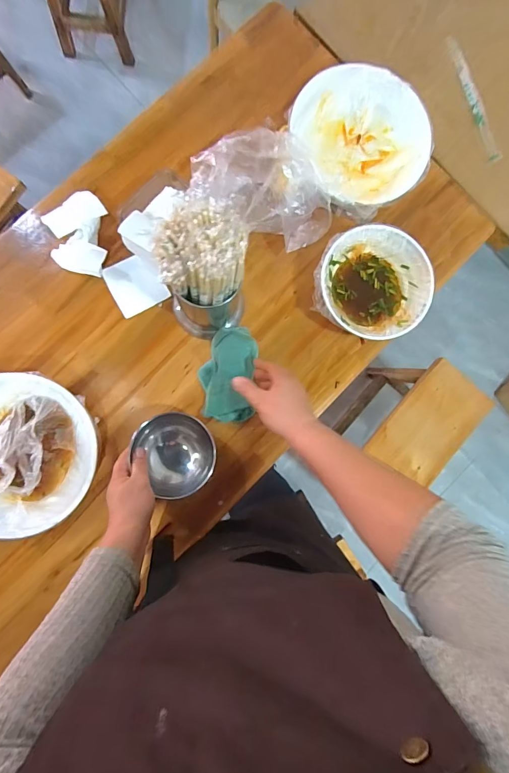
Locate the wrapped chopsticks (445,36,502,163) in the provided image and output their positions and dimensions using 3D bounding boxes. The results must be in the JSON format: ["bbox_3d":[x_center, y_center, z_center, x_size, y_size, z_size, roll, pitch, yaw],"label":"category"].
[{"bbox_3d":[0.413,-0.547,0.717,0.029,0.012,0.254,-17,85,-10],"label":"wrapped chopsticks"}]

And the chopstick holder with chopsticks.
[{"bbox_3d":[-0.067,-0.143,0.525,0.102,0.265,0.105,0,88,-6],"label":"chopstick holder with chopsticks"}]

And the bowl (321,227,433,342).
[{"bbox_3d":[0.195,-0.168,0.646,0.178,0.087,0.177,0,88,-6],"label":"bowl"}]

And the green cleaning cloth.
[{"bbox_3d":[-0.041,-0.022,0.638,0.093,0.039,0.157,3,89,-8],"label":"green cleaning cloth"}]

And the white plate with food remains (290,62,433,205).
[{"bbox_3d":[0.186,-0.431,0.663,0.242,0.062,0.233,0,90,-7],"label":"white plate with food remains"}]

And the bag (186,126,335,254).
[{"bbox_3d":[0.020,-0.328,0.619,0.237,0.109,0.123,28,85,-4],"label":"bag"}]

